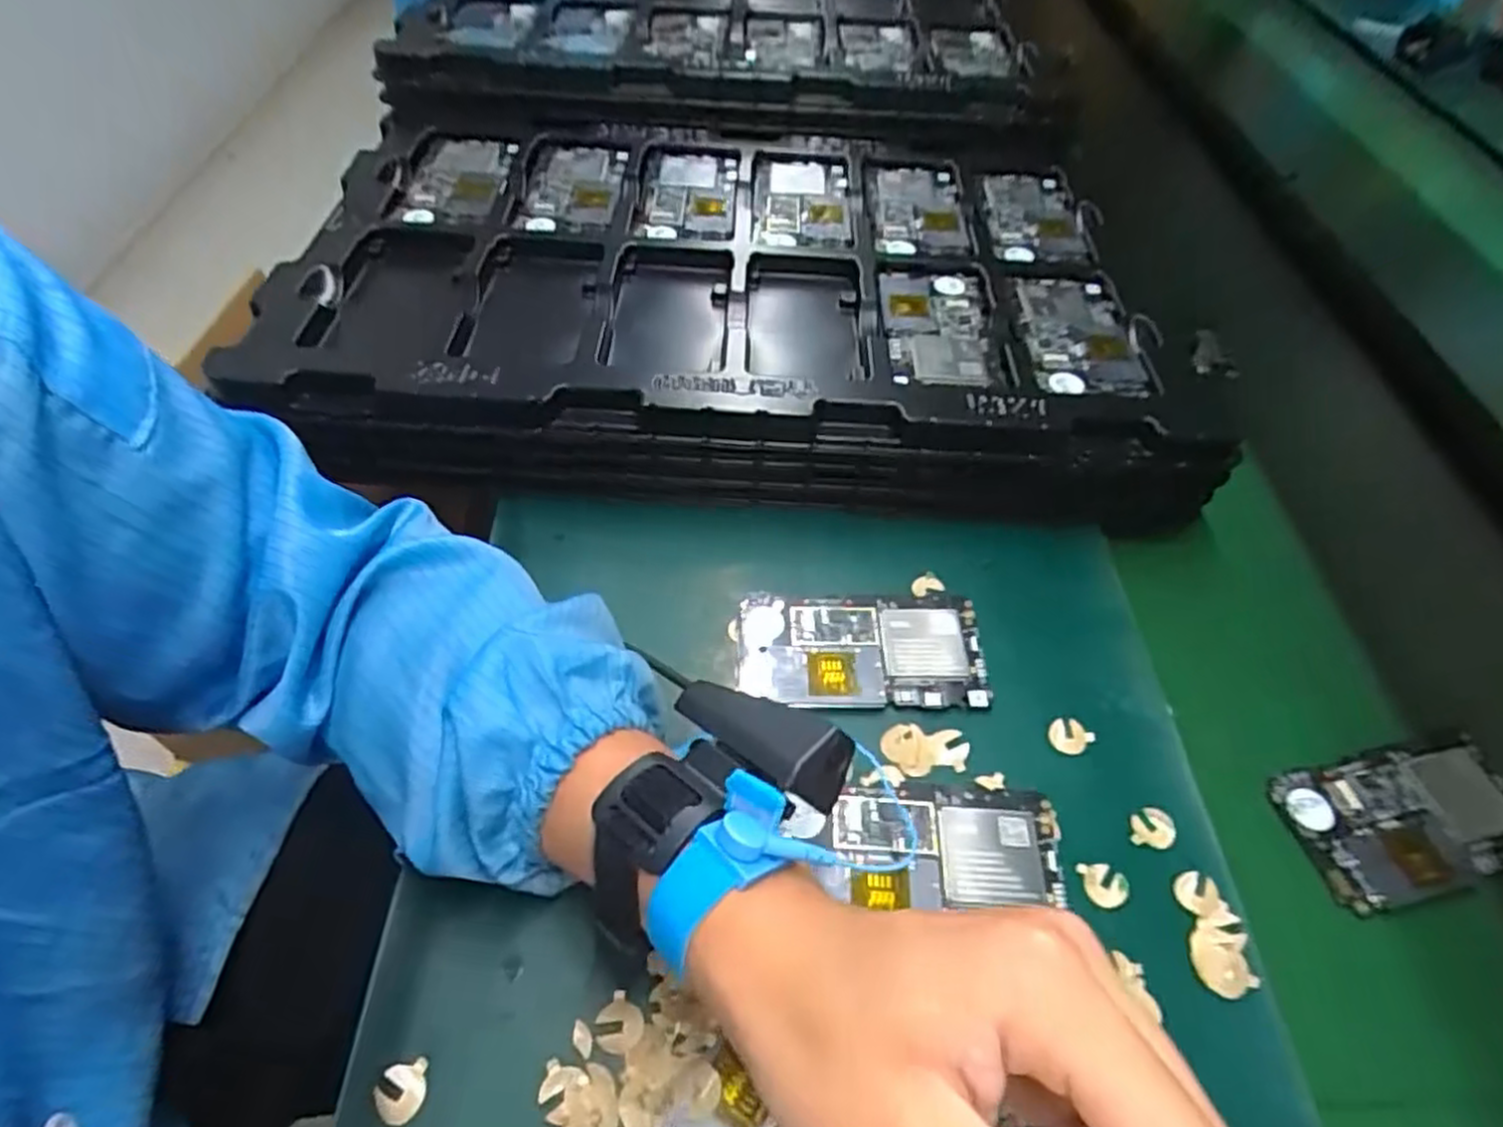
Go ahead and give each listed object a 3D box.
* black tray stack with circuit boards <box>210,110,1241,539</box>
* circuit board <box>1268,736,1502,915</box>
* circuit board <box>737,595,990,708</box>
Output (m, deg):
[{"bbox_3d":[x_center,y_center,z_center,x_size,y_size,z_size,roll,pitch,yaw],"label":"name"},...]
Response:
[{"bbox_3d":[-0.009,-0.176,0.514,0.528,0.078,0.342,2,53,-6],"label":"black tray stack with circuit boards"},{"bbox_3d":[0.319,0.123,0.364,0.122,0.006,0.063,-8,55,-13],"label":"circuit board"},{"bbox_3d":[0.056,0.045,0.390,0.124,0.008,0.064,1,53,-6],"label":"circuit board"}]

